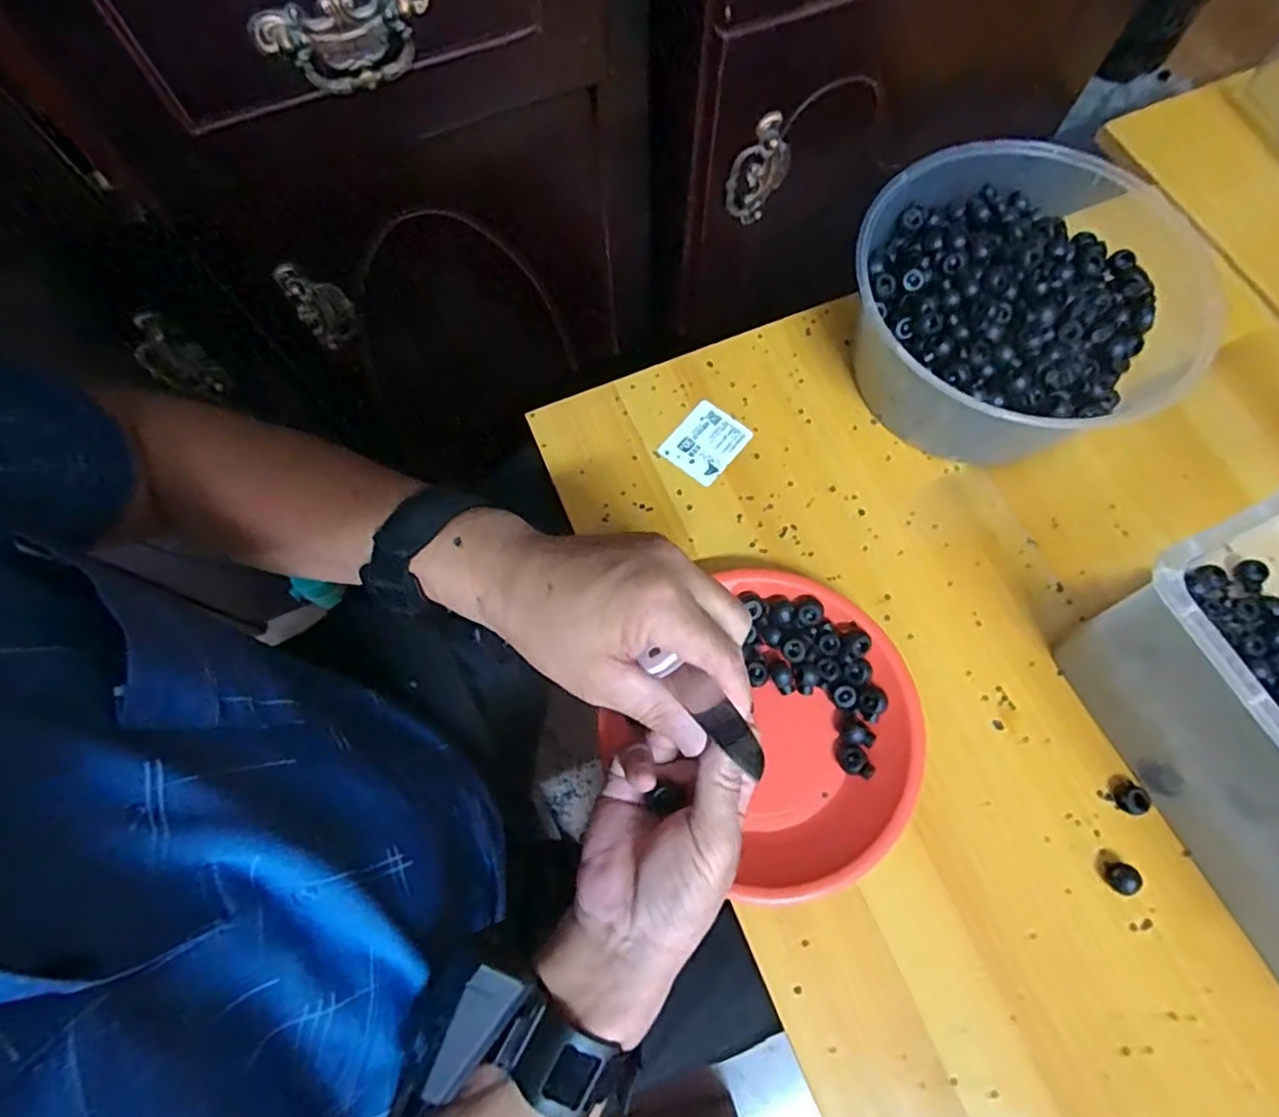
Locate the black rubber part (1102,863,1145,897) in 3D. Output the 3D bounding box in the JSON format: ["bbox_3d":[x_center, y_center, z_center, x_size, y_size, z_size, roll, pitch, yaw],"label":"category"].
[{"bbox_3d":[0.294,0.194,0.390,0.016,0.015,0.017,0,72,1],"label":"black rubber part"}]

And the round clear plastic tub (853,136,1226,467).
[{"bbox_3d":[0.273,-0.178,0.469,0.235,0.094,0.223,0,72,1],"label":"round clear plastic tub"}]

